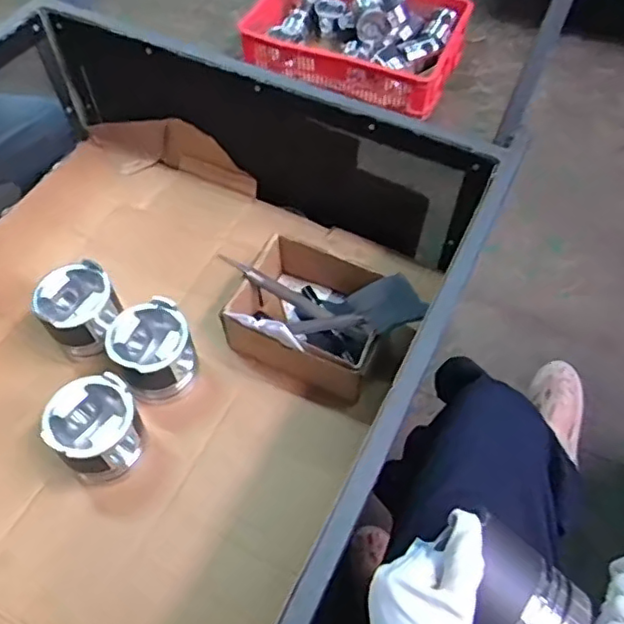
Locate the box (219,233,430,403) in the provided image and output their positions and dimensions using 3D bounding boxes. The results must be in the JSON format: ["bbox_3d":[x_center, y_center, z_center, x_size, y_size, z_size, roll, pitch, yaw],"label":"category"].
[{"bbox_3d":[0.004,0.006,0.800,0.233,0.131,0.160,25,59,16],"label":"box"}]

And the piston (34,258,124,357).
[{"bbox_3d":[-0.312,0.000,0.822,0.095,0.107,0.104,0,56,0],"label":"piston"}]

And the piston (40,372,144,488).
[{"bbox_3d":[-0.255,0.140,0.721,0.092,0.095,0.097,0,56,0],"label":"piston"}]

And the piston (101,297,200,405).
[{"bbox_3d":[-0.204,0.053,0.782,0.096,0.112,0.098,0,56,0],"label":"piston"}]

